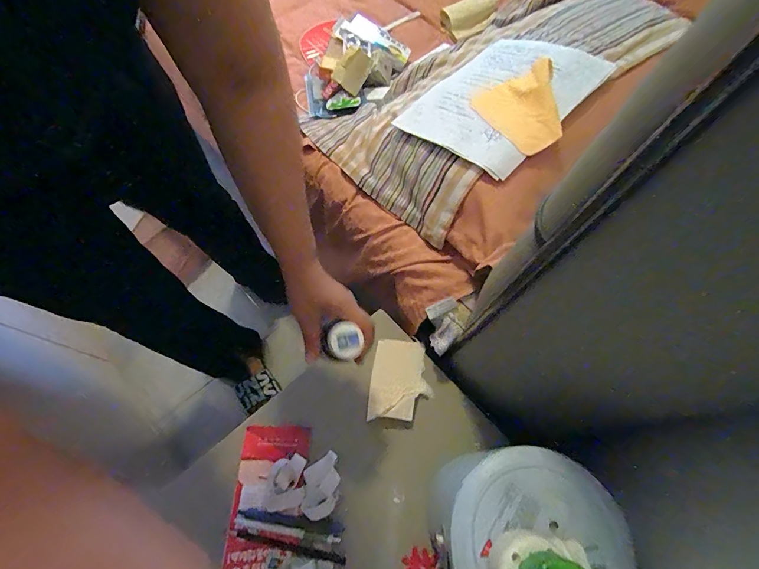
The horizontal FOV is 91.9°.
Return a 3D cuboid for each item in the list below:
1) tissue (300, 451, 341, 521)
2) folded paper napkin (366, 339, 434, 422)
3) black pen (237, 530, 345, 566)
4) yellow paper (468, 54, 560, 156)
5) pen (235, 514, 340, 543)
[{"bbox_3d":[-0.078,0.269,0.494,0.047,0.026,0.076,-1,65,0],"label":"tissue"},{"bbox_3d":[0.033,0.139,0.548,0.085,0.013,0.119,7,65,3],"label":"folded paper napkin"},{"bbox_3d":[-0.111,0.333,0.463,0.138,0.007,0.011,11,65,5],"label":"black pen"},{"bbox_3d":[0.218,-0.256,0.534,0.123,0.026,0.150,-19,66,-9],"label":"yellow paper"},{"bbox_3d":[-0.119,0.315,0.469,0.134,0.009,0.010,10,65,5],"label":"pen"}]

